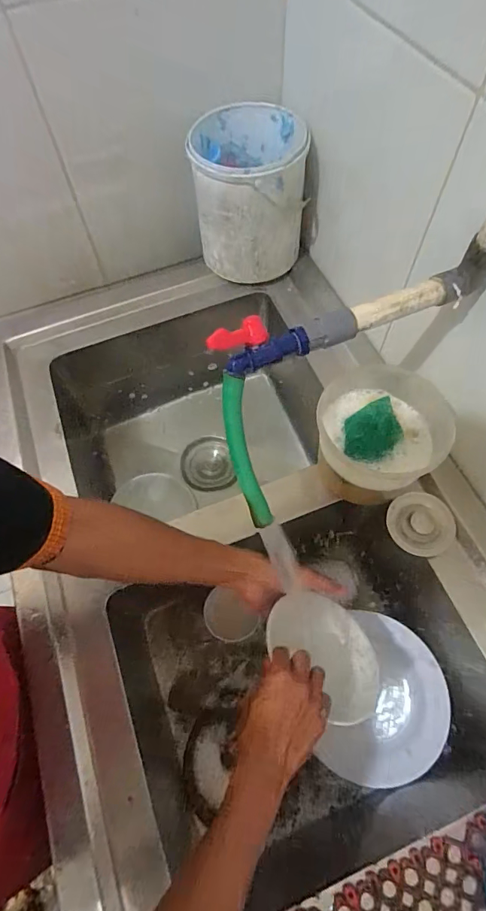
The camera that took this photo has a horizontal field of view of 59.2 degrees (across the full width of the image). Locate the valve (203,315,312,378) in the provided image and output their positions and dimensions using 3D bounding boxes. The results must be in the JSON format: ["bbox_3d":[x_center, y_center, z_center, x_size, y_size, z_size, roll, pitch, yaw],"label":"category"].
[{"bbox_3d":[0.014,-0.104,0.395,0.093,0.048,0.029,-21,64,-9],"label":"valve"}]

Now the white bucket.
[{"bbox_3d":[0.010,-0.422,0.715,0.175,0.200,0.181,1,63,3],"label":"white bucket"}]

